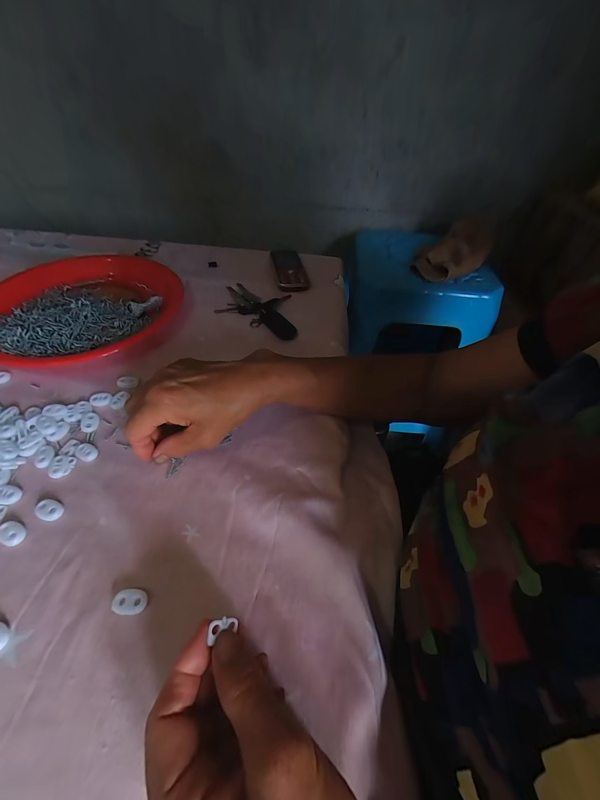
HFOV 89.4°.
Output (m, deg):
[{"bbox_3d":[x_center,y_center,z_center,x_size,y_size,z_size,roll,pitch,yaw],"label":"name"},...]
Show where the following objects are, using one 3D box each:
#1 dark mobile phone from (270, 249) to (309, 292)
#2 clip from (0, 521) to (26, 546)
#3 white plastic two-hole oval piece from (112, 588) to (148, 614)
[{"bbox_3d":[-0.020,-0.227,0.527,0.054,0.019,0.111,-7,51,-11],"label":"dark mobile phone"},{"bbox_3d":[-0.229,0.106,0.240,0.021,0.006,0.015,24,52,16],"label":"clip"},{"bbox_3d":[-0.121,0.143,0.216,0.022,0.004,0.015,2,49,-3],"label":"white plastic two-hole oval piece"}]

